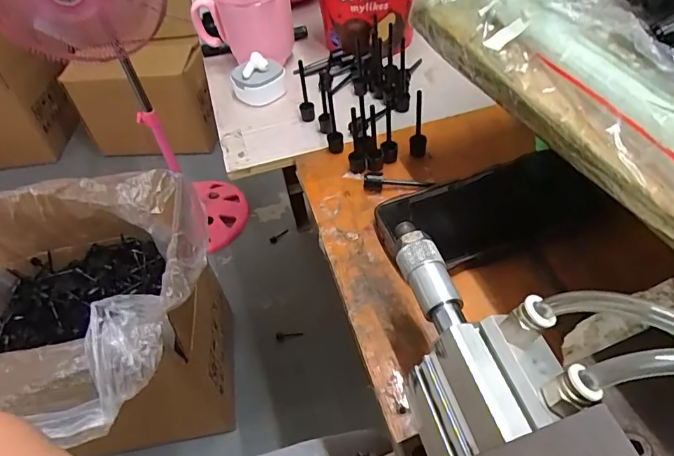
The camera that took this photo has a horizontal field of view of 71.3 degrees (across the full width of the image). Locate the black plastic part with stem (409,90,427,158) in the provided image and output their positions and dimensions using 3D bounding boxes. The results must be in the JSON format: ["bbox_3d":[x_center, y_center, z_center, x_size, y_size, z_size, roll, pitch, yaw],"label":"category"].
[{"bbox_3d":[0.070,-0.089,0.403,0.014,0.062,0.015,2,48,9],"label":"black plastic part with stem"}]

